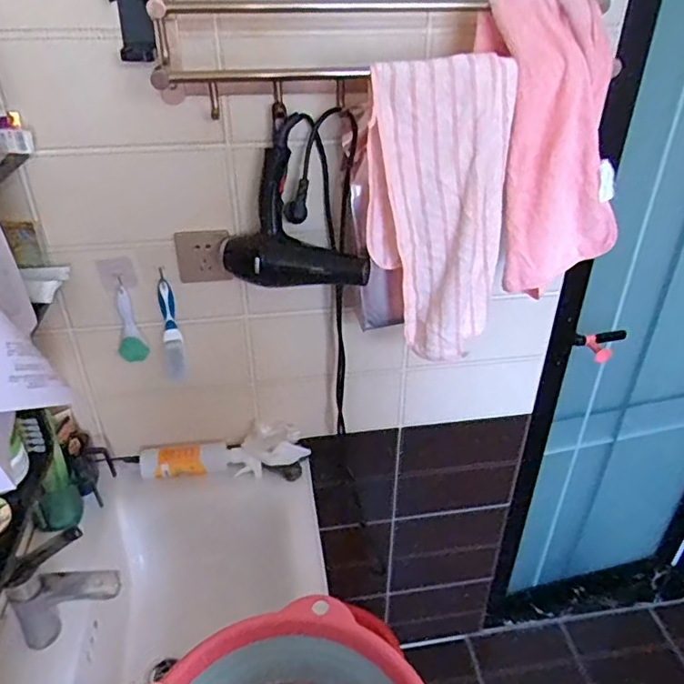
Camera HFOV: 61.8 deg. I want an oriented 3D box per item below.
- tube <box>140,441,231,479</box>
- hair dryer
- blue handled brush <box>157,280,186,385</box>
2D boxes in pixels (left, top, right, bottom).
[{"bbox_3d":[-0.311,0.234,1.134,0.173,0.042,0.059,-8,33,-13],"label":"tube"},{"bbox_3d":[-0.070,-0.189,0.877,0.227,0.196,0.090,4,33,6],"label":"hair dryer"},{"bbox_3d":[-0.300,-0.016,1.003,0.034,0.185,0.024,-11,34,-17],"label":"blue handled brush"}]

